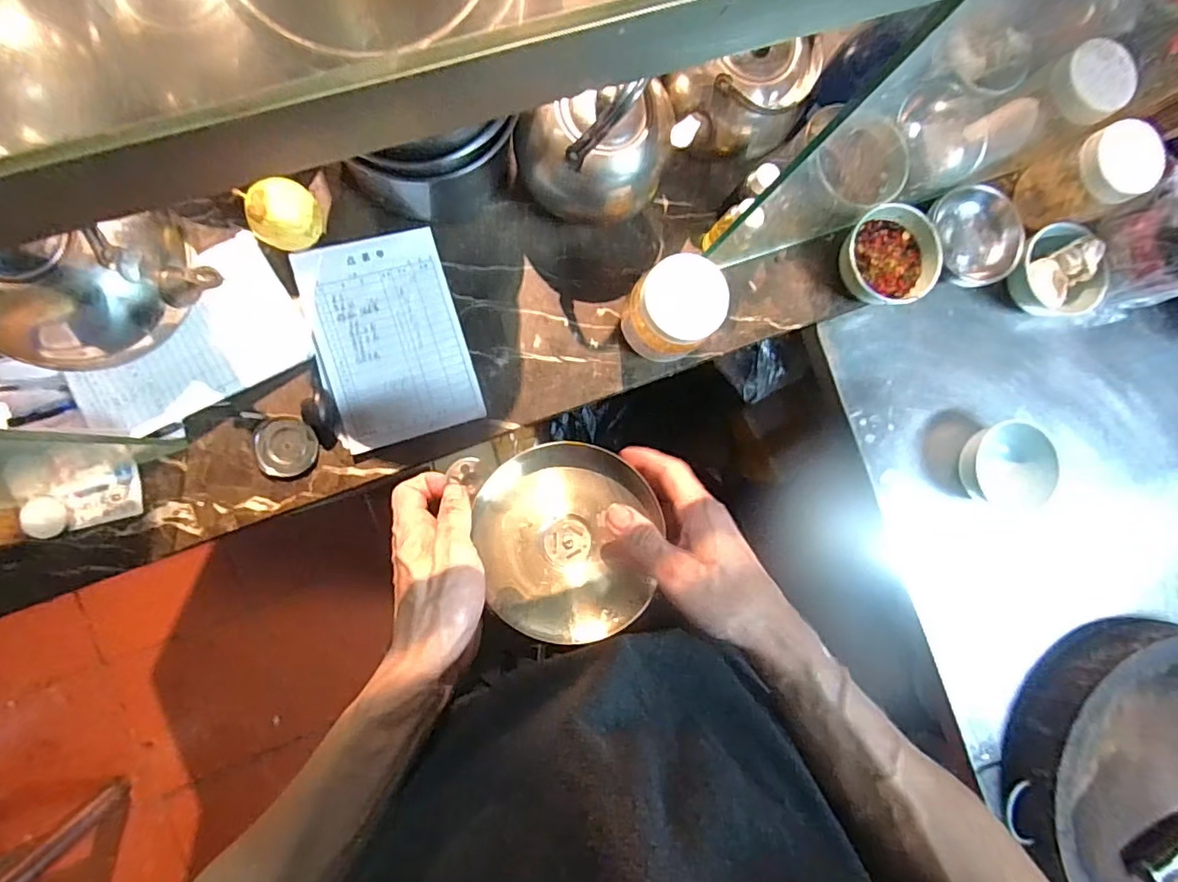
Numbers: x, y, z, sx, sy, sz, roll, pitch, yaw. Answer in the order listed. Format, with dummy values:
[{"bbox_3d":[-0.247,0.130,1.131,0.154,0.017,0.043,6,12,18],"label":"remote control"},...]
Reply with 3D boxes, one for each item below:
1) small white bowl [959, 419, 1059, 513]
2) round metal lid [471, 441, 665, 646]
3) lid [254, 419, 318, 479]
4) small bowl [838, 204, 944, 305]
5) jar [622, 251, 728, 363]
[{"bbox_3d":[0.451,0.028,0.630,0.099,0.046,0.097,0,88,-8],"label":"small white bowl"},{"bbox_3d":[-0.013,0.068,0.405,0.121,0.021,0.136,-9,75,-10],"label":"round metal lid"},{"bbox_3d":[-0.282,0.006,0.536,0.053,0.006,0.052,0,88,-8],"label":"lid"},{"bbox_3d":[0.311,-0.188,0.615,0.095,0.068,0.095,0,88,-8],"label":"small bowl"},{"bbox_3d":[0.074,-0.120,0.538,0.080,0.091,0.076,0,88,-8],"label":"jar"}]

